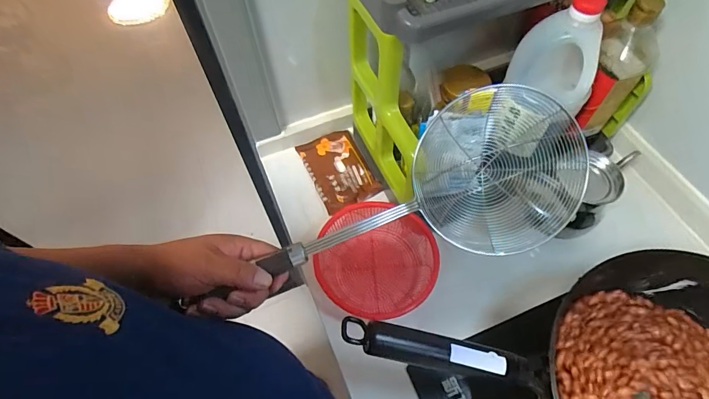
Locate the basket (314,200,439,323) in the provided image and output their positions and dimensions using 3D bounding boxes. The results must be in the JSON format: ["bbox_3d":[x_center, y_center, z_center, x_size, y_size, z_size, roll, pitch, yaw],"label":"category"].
[{"bbox_3d":[0.035,0.087,0.603,0.174,0.083,0.159,-7,59,-2],"label":"basket"}]

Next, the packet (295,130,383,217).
[{"bbox_3d":[-0.028,-0.054,0.702,0.101,0.020,0.154,-23,61,-11],"label":"packet"}]

